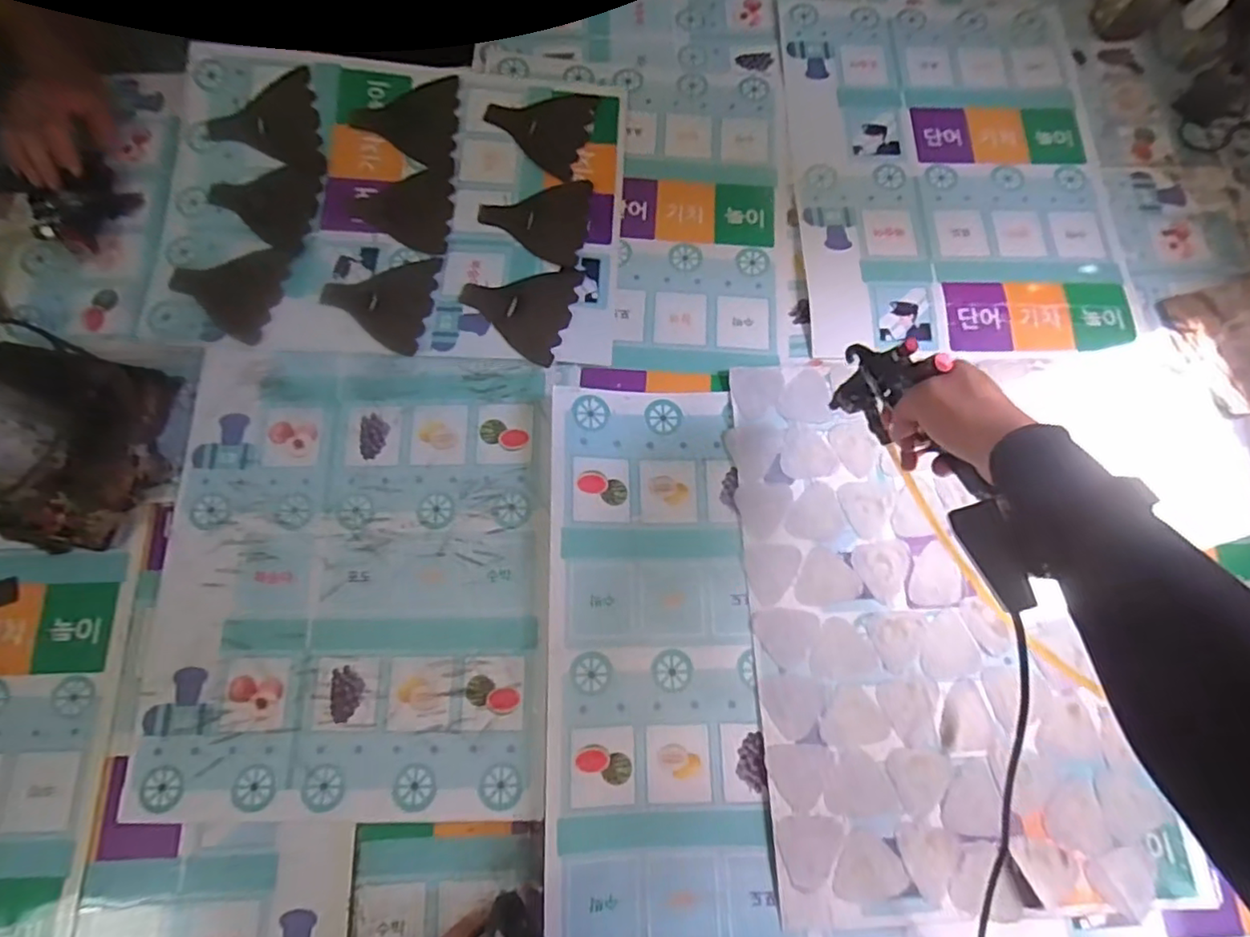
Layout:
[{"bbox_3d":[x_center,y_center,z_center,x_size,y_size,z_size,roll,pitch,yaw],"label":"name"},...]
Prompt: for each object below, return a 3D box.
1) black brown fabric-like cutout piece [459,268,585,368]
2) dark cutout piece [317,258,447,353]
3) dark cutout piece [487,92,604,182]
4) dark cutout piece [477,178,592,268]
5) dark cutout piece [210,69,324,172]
[{"bbox_3d":[-0.118,-0.182,0.671,0.122,0.005,0.116,18,72,5],"label":"black brown fabric-like cutout piece"},{"bbox_3d":[-0.272,-0.185,0.671,0.120,0.006,0.114,5,71,-1],"label":"dark cutout piece"},{"bbox_3d":[-0.105,-0.412,0.729,0.121,0.005,0.119,17,76,3],"label":"dark cutout piece"},{"bbox_3d":[-0.104,-0.289,0.702,0.123,0.005,0.112,7,72,2],"label":"dark cutout piece"},{"bbox_3d":[-0.418,-0.395,0.706,0.123,0.016,0.119,-10,77,-4],"label":"dark cutout piece"}]

